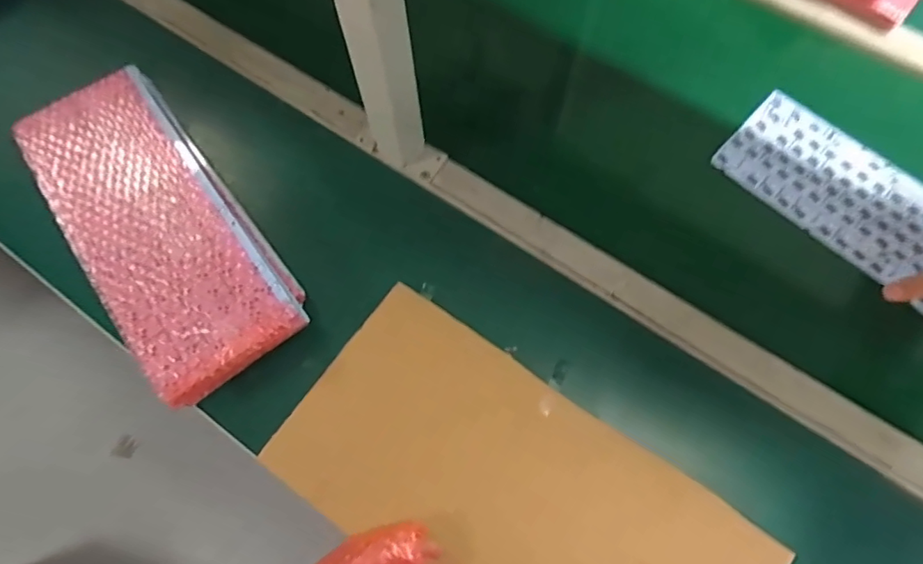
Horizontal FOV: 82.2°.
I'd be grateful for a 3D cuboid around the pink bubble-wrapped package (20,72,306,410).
[{"bbox_3d":[-0.296,-0.066,0.502,0.136,0.046,0.352,-37,73,-12],"label":"pink bubble-wrapped package"}]

